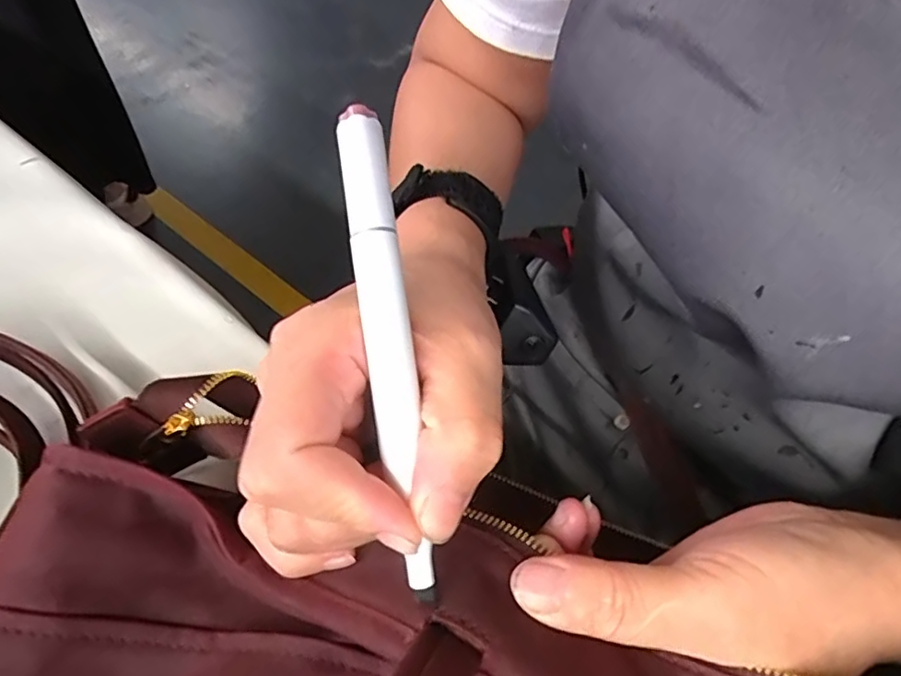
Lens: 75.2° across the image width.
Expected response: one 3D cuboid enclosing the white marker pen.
[{"bbox_3d":[-0.016,0.004,0.159,0.013,0.007,0.131,-8,90,-9],"label":"white marker pen"}]

